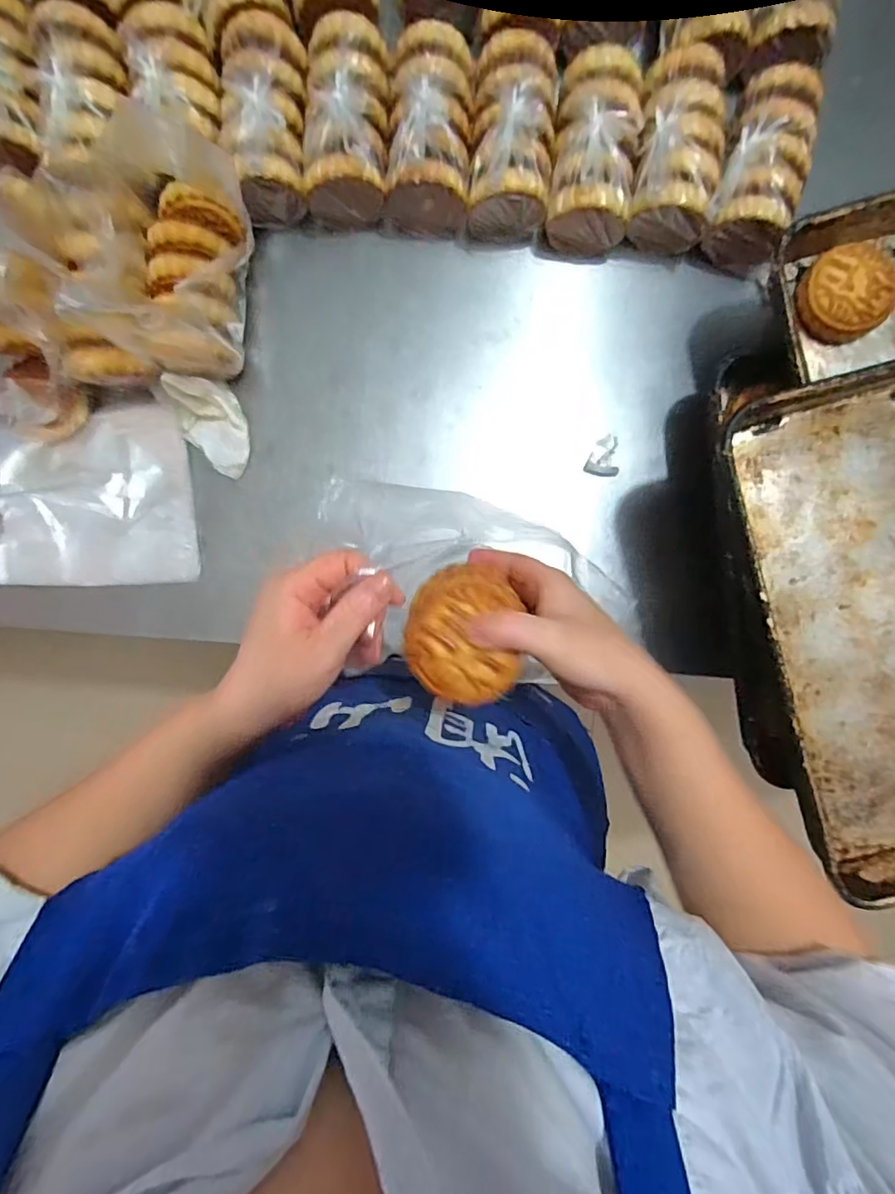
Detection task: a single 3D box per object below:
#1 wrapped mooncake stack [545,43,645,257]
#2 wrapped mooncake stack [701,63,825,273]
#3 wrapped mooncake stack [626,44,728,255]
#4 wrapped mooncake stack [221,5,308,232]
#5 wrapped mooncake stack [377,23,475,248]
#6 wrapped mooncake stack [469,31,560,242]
[{"bbox_3d":[0.141,-0.430,0.549,0.084,0.085,0.152,7,91,-2],"label":"wrapped mooncake stack"},{"bbox_3d":[0.304,-0.414,0.557,0.084,0.081,0.147,16,91,-2],"label":"wrapped mooncake stack"},{"bbox_3d":[0.219,-0.426,0.553,0.082,0.083,0.148,6,91,-2],"label":"wrapped mooncake stack"},{"bbox_3d":[-0.171,-0.442,0.528,0.078,0.063,0.167,0,91,-2],"label":"wrapped mooncake stack"},{"bbox_3d":[-0.017,-0.447,0.538,0.085,0.070,0.157,6,91,-2],"label":"wrapped mooncake stack"},{"bbox_3d":[0.063,-0.439,0.538,0.082,0.070,0.155,6,91,-2],"label":"wrapped mooncake stack"}]

